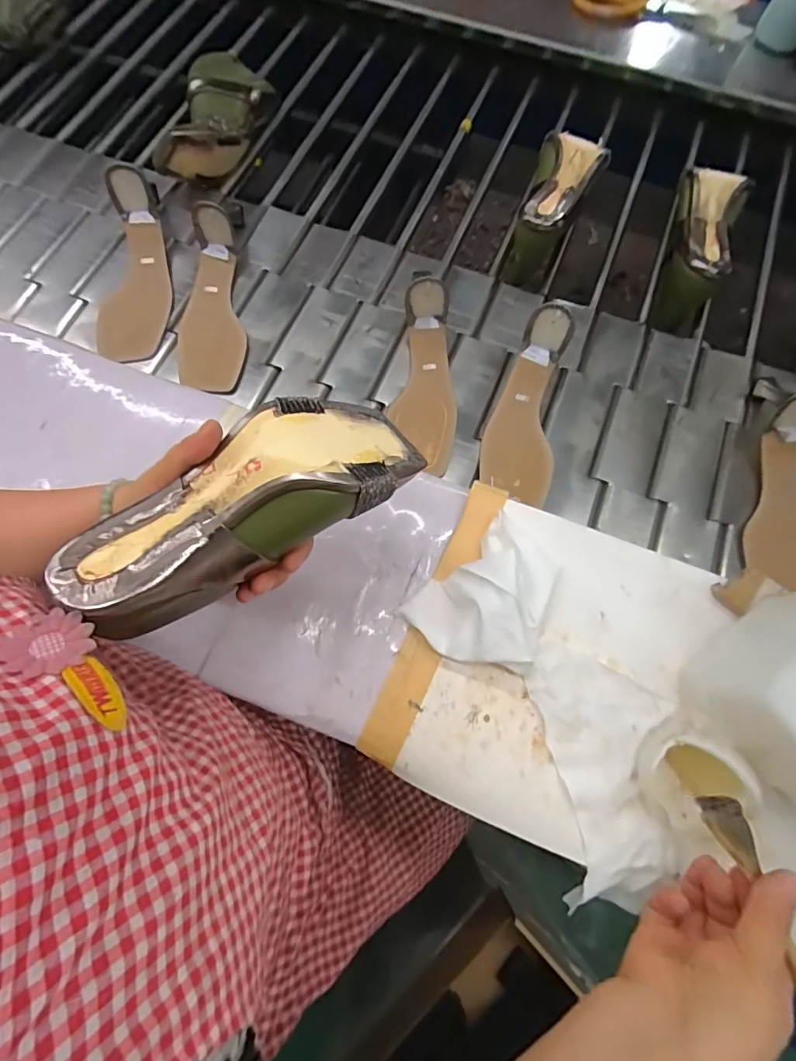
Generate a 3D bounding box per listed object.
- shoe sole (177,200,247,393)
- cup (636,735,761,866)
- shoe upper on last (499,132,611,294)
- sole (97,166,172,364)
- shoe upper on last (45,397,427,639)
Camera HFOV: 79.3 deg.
[{"bbox_3d":[-0.224,-0.263,0.549,0.077,0.059,0.215,-9,72,-3],"label":"shoe sole"},{"bbox_3d":[0.214,0.189,0.345,0.057,0.065,0.077,-8,72,-2],"label":"cup"},{"bbox_3d":[0.198,-0.404,0.622,0.078,0.092,0.200,18,73,6],"label":"shoe upper on last"},{"bbox_3d":[-0.310,-0.304,0.556,0.074,0.066,0.219,4,72,2],"label":"sole"},{"bbox_3d":[-0.093,-0.015,0.320,0.225,0.089,0.085,-34,77,-16],"label":"shoe upper on last"}]

